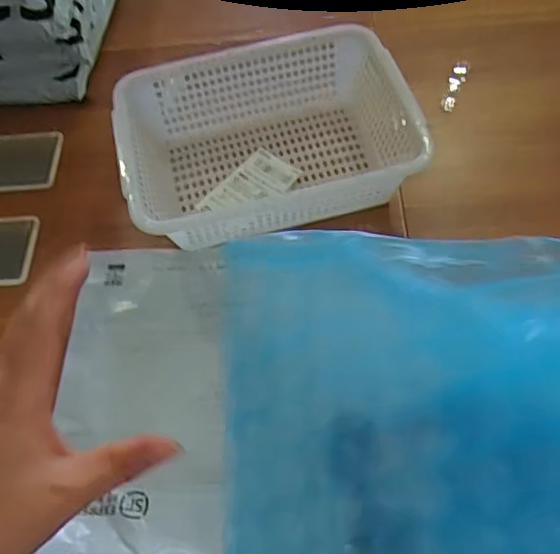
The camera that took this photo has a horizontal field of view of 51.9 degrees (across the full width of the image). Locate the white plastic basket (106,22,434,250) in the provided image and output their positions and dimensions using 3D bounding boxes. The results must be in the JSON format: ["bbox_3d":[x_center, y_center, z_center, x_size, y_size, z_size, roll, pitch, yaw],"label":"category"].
[{"bbox_3d":[-0.018,-0.175,0.730,0.337,0.105,0.258,-15,60,-5],"label":"white plastic basket"}]

